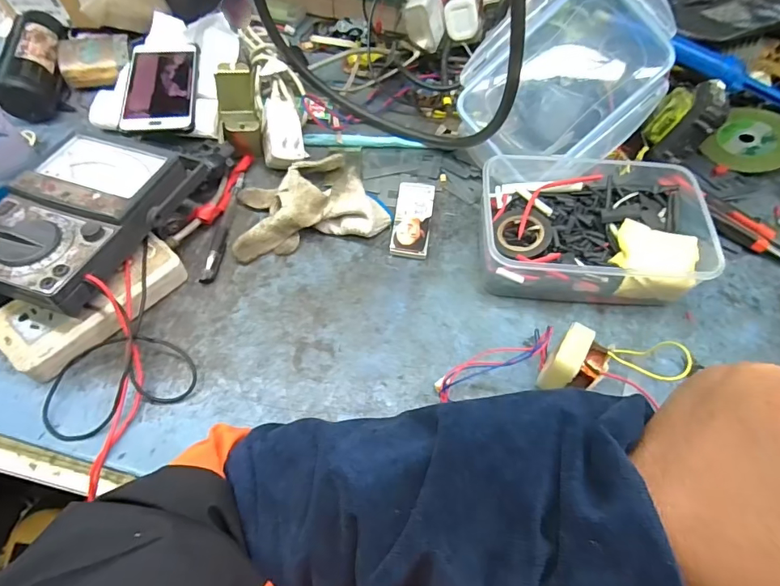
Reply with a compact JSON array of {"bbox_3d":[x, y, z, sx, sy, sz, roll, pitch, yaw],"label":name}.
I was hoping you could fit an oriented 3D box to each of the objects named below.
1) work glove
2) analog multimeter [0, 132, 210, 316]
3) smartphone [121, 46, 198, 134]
[{"bbox_3d":[-0.084,-0.098,0.476,0.155,0.036,0.112,-9,60,-8],"label":"work glove"},{"bbox_3d":[-0.266,-0.076,0.406,0.118,0.041,0.188,17,60,7],"label":"analog multimeter"},{"bbox_3d":[-0.265,-0.241,0.538,0.078,0.010,0.158,-7,60,-7],"label":"smartphone"}]

